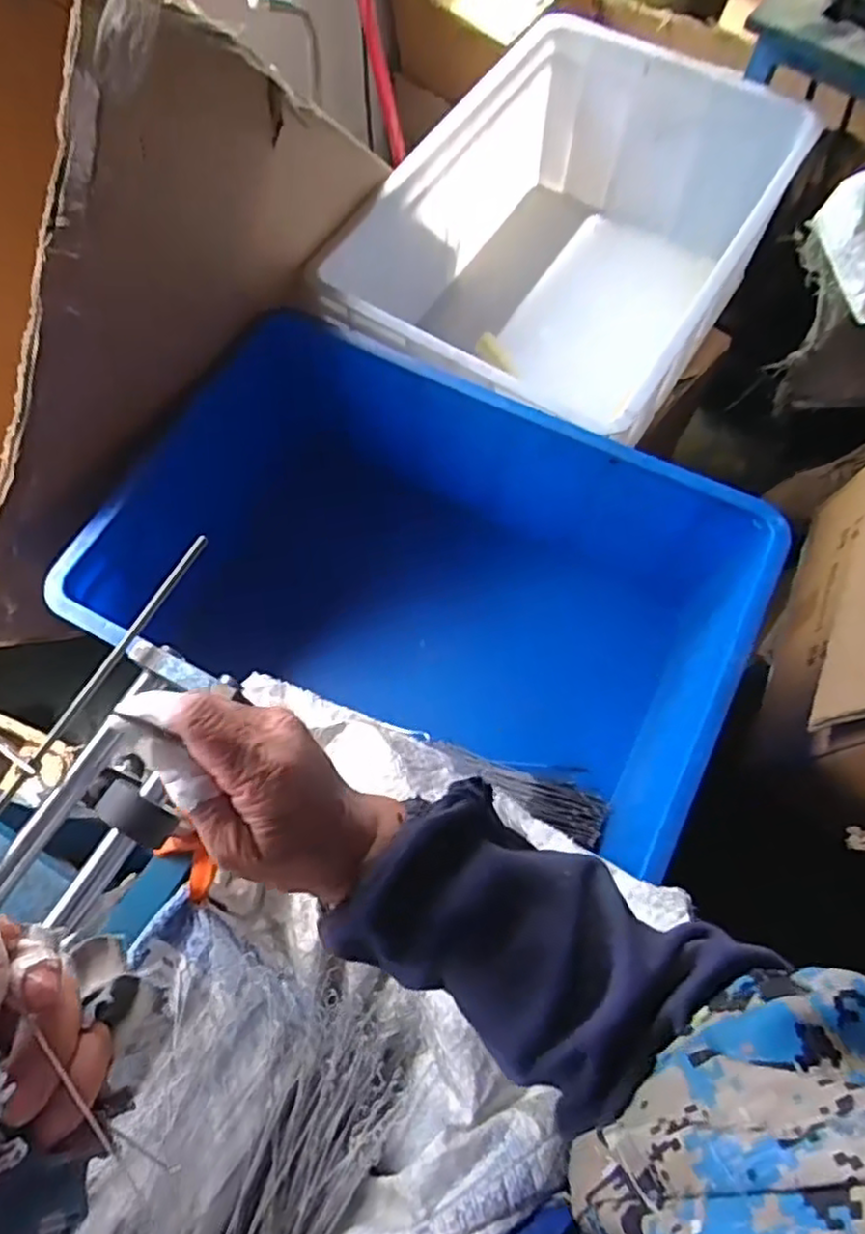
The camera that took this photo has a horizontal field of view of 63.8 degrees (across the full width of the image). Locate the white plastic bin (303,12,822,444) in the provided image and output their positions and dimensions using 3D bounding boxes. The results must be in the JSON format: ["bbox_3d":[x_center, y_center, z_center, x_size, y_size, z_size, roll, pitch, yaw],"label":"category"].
[{"bbox_3d":[0.160,-0.464,0.965,0.440,0.269,0.619,31,71,12],"label":"white plastic bin"}]

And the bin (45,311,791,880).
[{"bbox_3d":[-0.004,-0.007,0.795,0.595,0.321,0.393,26,70,10],"label":"bin"}]

